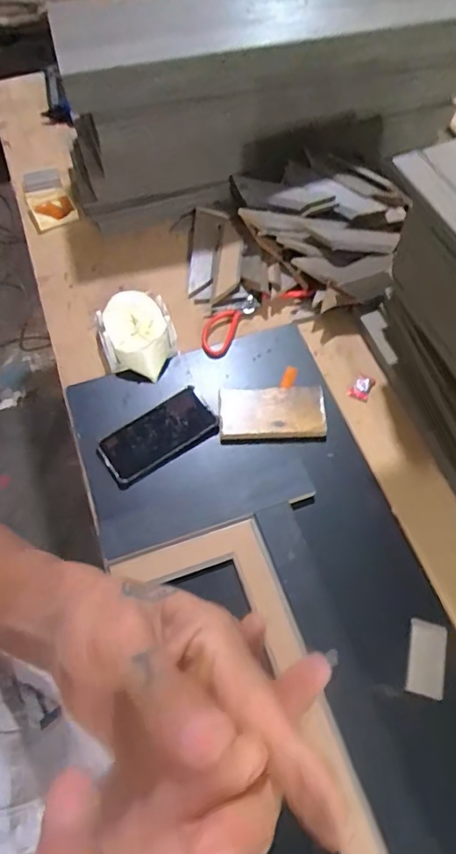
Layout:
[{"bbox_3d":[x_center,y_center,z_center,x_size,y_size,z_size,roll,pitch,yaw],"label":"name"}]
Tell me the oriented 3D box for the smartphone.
[{"bbox_3d":[-0.099,0.009,0.720,0.160,0.009,0.073,-32,66,-14],"label":"smartphone"}]

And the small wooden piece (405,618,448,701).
[{"bbox_3d":[0.233,0.272,0.602,0.043,0.012,0.079,12,63,8],"label":"small wooden piece"}]

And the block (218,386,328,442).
[{"bbox_3d":[0.064,-0.023,0.743,0.152,0.015,0.077,-4,62,0],"label":"block"}]

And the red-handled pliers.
[{"bbox_3d":[-0.004,-0.168,0.832,0.054,0.016,0.131,27,66,15],"label":"red-handled pliers"}]

